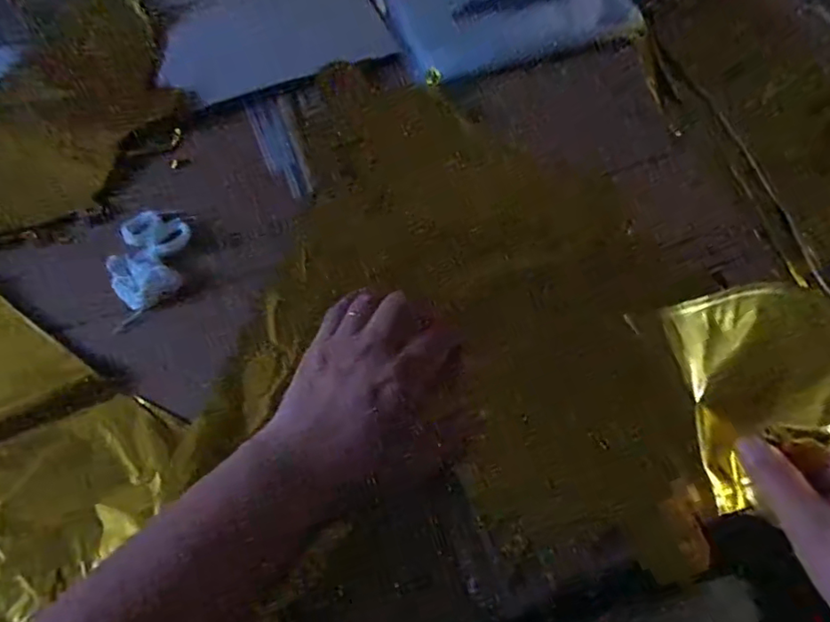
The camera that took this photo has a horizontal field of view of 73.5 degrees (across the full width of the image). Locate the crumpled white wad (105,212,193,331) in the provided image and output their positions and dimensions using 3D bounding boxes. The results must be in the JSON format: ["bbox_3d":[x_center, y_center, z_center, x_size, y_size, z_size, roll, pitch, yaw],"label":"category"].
[{"bbox_3d":[-0.186,-0.030,0.386,0.046,0.011,0.091,2,62,1],"label":"crumpled white wad"}]

